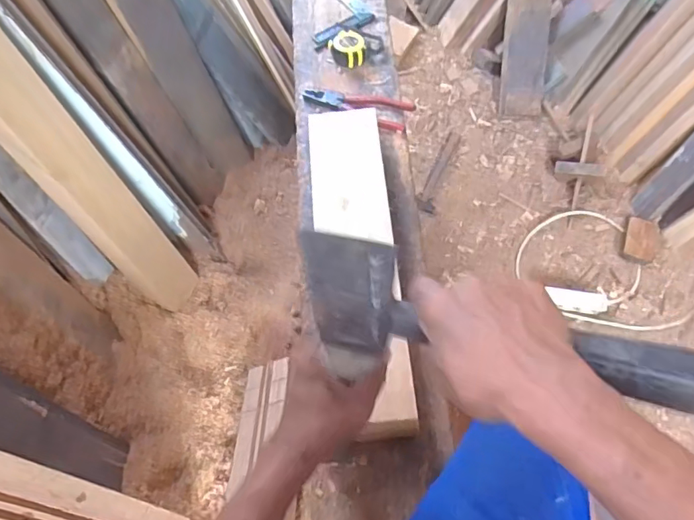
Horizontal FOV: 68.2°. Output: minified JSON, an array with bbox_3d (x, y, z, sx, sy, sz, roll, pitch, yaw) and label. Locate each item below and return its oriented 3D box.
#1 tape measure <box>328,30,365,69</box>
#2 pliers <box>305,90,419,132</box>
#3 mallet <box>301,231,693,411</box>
[{"bbox_3d":[0.001,-0.377,0.917,0.057,0.033,0.068,-11,63,-4],"label":"tape measure"},{"bbox_3d":[0.014,-0.261,0.870,0.192,0.023,0.069,20,65,12],"label":"pliers"},{"bbox_3d":[0.122,0.052,0.388,0.312,0.115,0.048,15,38,13],"label":"mallet"}]

